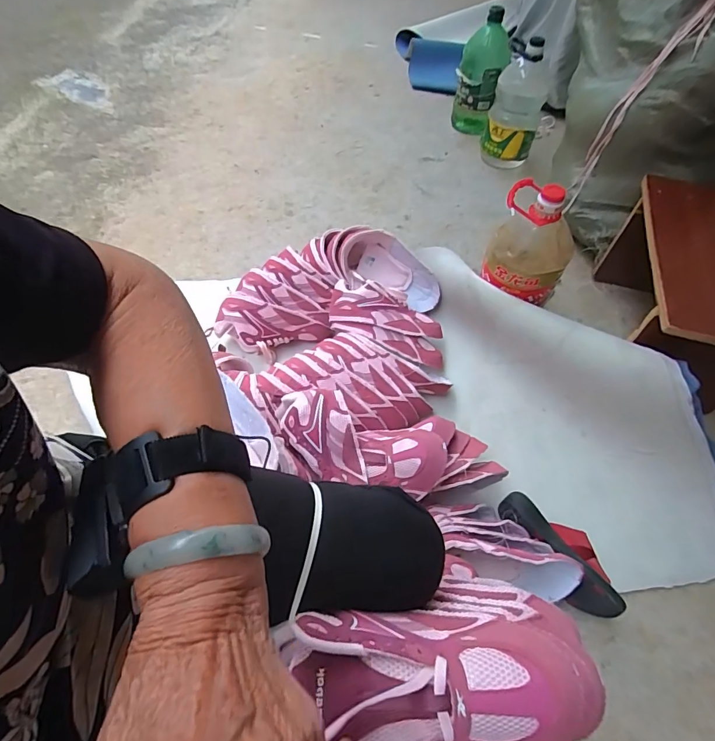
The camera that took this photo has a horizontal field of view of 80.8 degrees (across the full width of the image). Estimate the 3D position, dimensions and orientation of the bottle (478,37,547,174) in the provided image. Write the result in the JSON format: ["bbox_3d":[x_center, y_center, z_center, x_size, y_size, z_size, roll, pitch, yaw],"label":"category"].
[{"bbox_3d":[0.506,-0.828,1.331,0.161,0.312,0.168,19,58,9],"label":"bottle"}]

